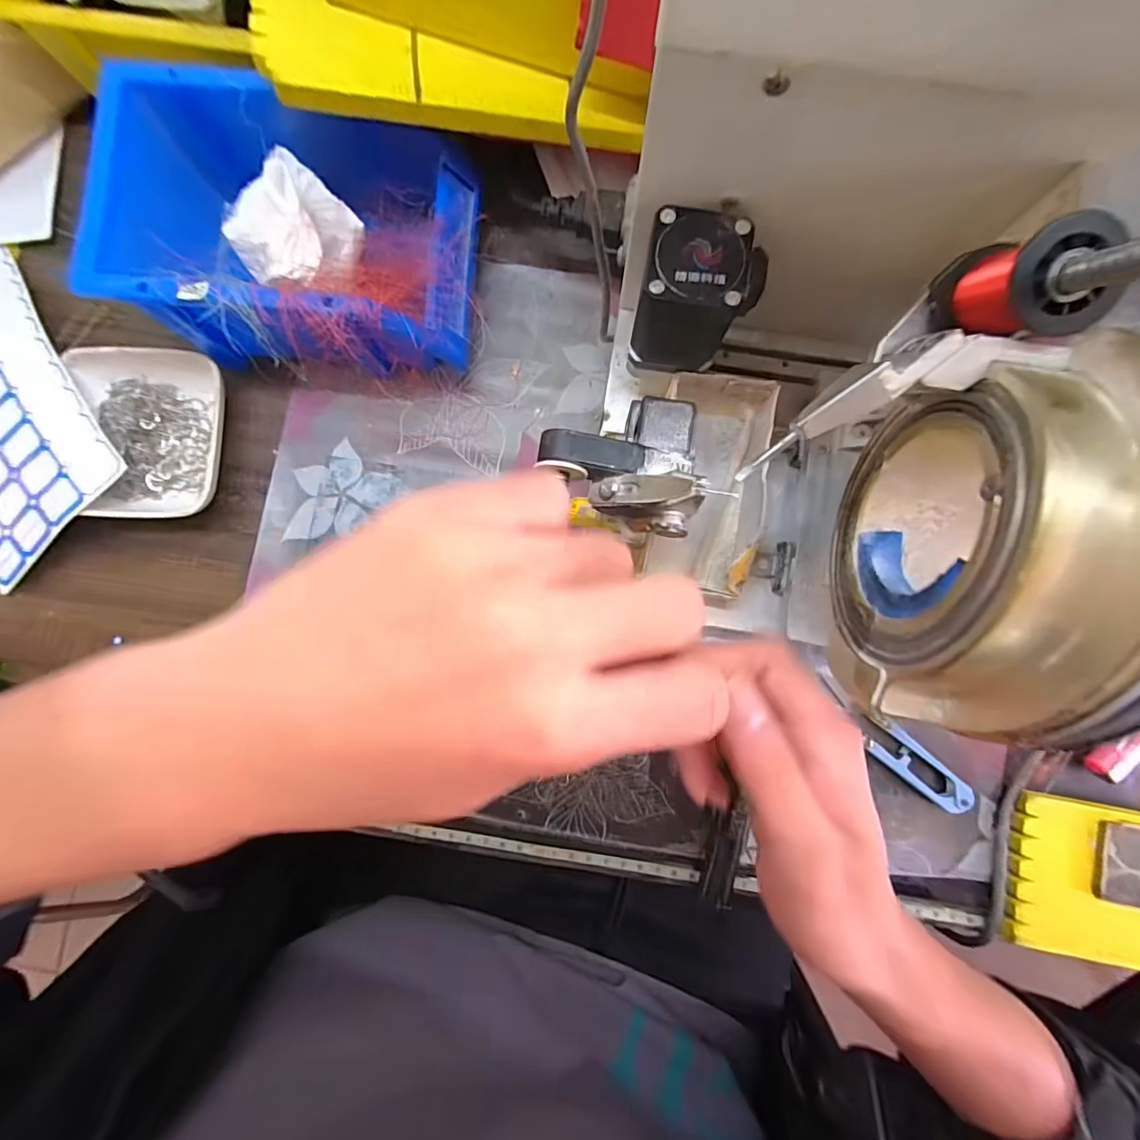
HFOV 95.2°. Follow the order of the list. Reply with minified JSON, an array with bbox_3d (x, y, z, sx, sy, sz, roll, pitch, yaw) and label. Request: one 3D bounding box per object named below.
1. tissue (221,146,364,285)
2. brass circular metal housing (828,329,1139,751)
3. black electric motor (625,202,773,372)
[{"bbox_3d":[-0.149,-0.182,0.276,0.059,0.028,0.058,45,87,3],"label":"tissue"},{"bbox_3d":[0.124,-0.004,0.152,0.043,0.098,0.101,10,86,1],"label":"brass circular metal housing"},{"bbox_3d":[0.056,-0.122,0.239,0.048,0.055,0.045,10,86,1],"label":"black electric motor"}]

